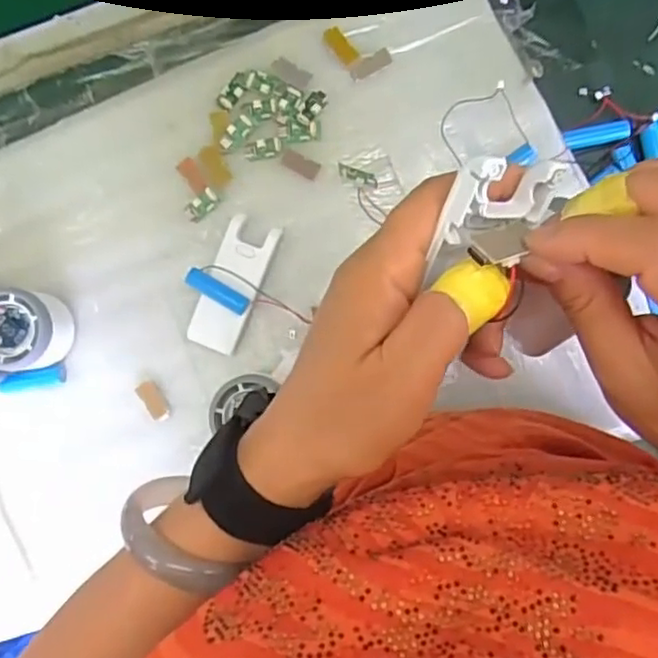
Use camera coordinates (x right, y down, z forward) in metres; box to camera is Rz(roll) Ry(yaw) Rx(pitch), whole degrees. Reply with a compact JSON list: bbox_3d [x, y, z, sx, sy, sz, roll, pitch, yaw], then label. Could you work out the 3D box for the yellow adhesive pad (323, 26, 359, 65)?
[{"bbox_3d":[0.009,-0.214,0.497,0.013,0.005,0.030,-40,86,1],"label":"yellow adhesive pad"}]

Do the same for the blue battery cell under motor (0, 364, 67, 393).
[{"bbox_3d":[-0.228,0.039,0.502,0.051,0.015,0.014,-12,87,3],"label":"blue battery cell under motor"}]

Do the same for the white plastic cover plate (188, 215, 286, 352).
[{"bbox_3d":[-0.074,-0.034,0.500,0.045,0.017,0.101,22,89,4],"label":"white plastic cover plate"}]

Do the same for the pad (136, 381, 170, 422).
[{"bbox_3d":[-0.135,0.056,0.508,0.015,0.004,0.032,-36,87,1],"label":"pad"}]

